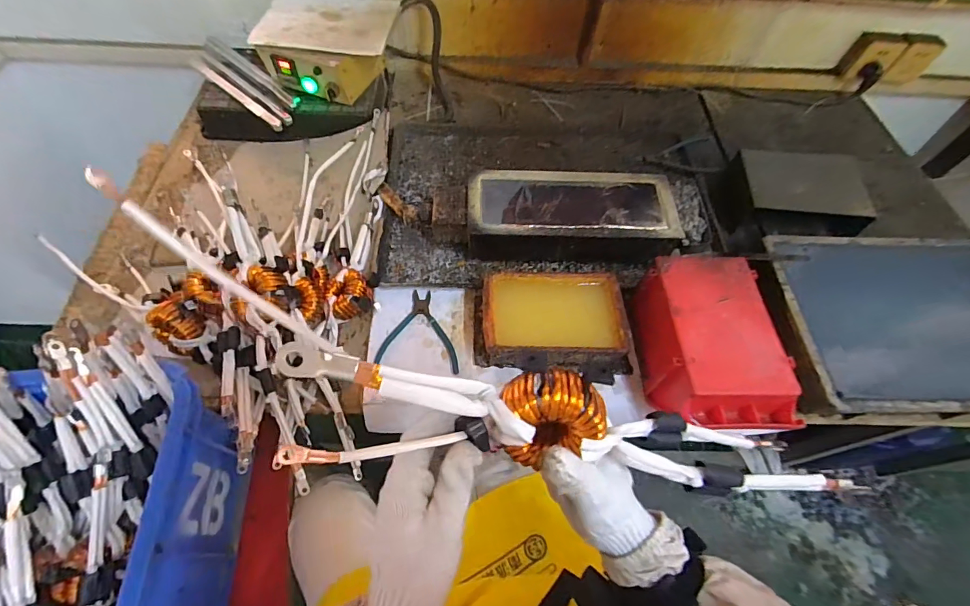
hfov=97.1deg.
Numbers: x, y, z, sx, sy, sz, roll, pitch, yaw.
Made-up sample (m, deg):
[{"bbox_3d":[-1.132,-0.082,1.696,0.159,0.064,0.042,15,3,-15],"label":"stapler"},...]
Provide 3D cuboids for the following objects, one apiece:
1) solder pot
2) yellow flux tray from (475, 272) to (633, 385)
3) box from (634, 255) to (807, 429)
[{"bbox_3d":[0.142,-0.142,0.736,0.338,0.095,0.155,1,59,-2],"label":"solder pot"},{"bbox_3d":[0.101,0.028,0.639,0.227,0.071,0.135,3,59,-1],"label":"yellow flux tray"},{"bbox_3d":[0.302,0.060,0.590,0.142,0.105,0.234,-1,59,-3],"label":"box"}]

